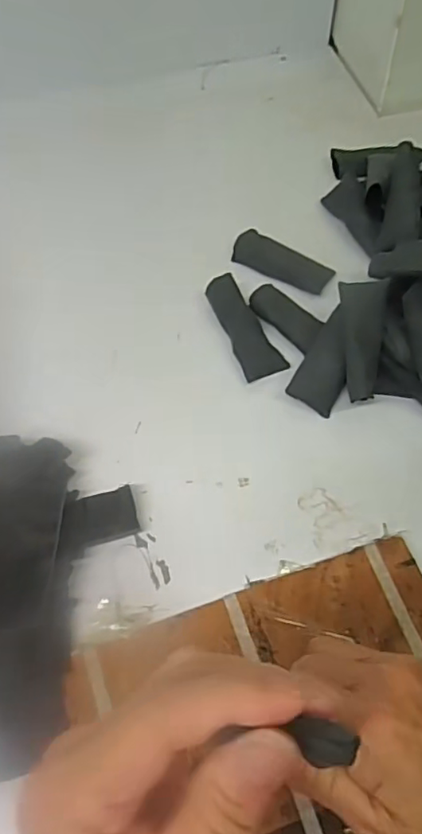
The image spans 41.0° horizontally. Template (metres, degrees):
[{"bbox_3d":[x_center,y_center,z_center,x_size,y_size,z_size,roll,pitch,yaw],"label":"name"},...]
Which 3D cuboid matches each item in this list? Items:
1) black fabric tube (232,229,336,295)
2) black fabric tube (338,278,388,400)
[{"bbox_3d":[0.070,-0.152,0.556,0.100,0.011,0.043,29,65,17],"label":"black fabric tube"},{"bbox_3d":[0.123,-0.063,0.459,0.035,0.013,0.098,4,80,4],"label":"black fabric tube"}]

